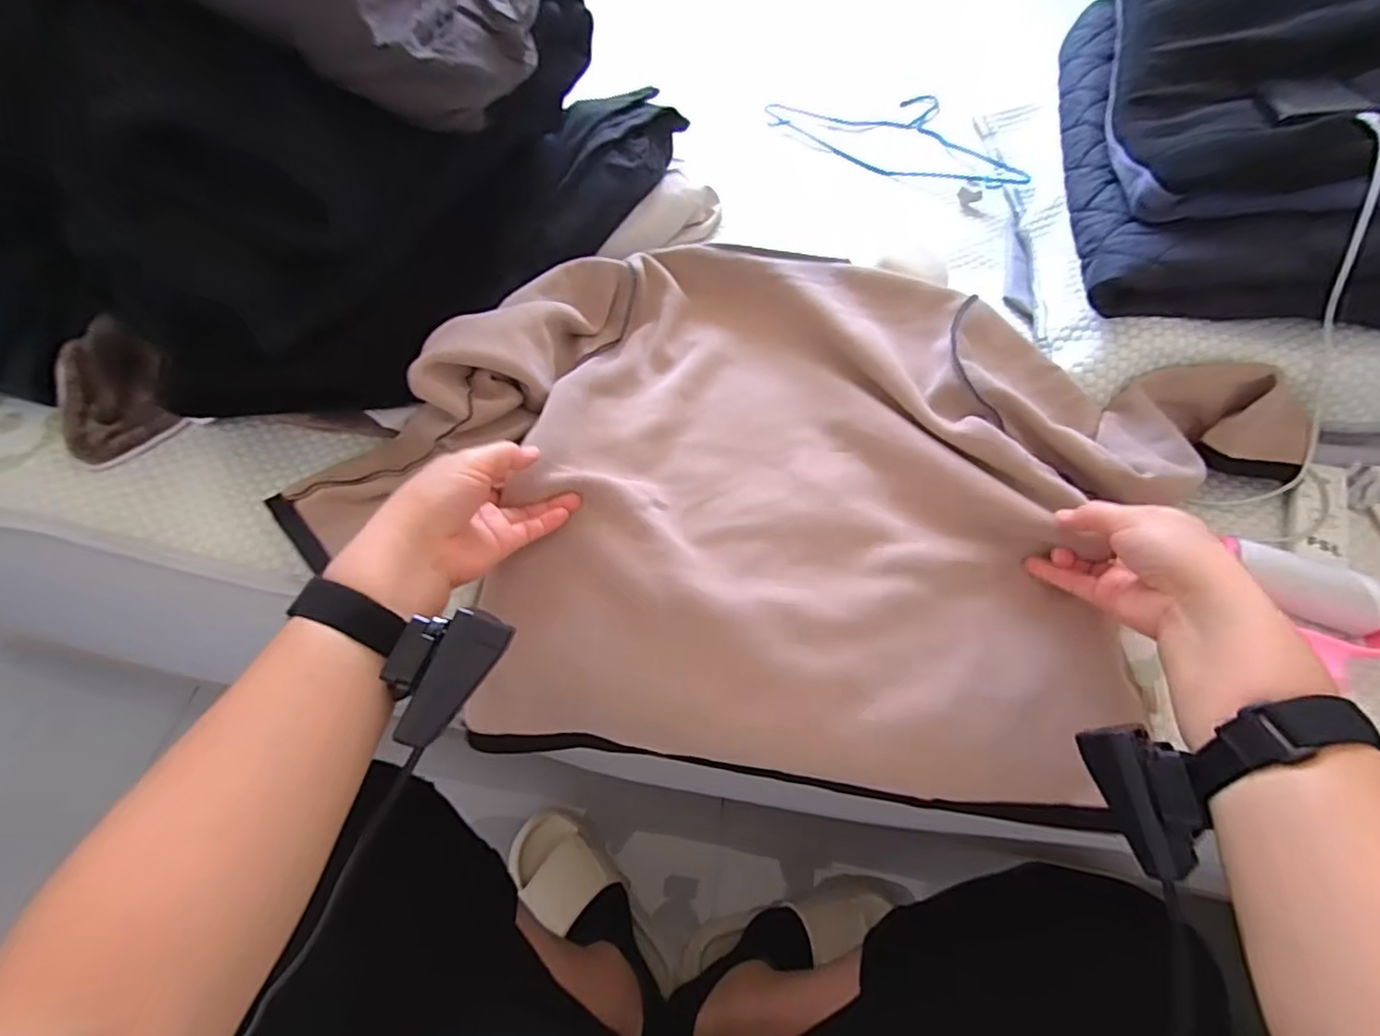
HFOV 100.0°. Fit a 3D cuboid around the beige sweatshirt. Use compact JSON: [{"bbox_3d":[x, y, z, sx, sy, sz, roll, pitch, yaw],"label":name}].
[{"bbox_3d":[0.079,-0.045,0.468,0.687,0.120,0.473,11,57,6],"label":"beige sweatshirt"}]

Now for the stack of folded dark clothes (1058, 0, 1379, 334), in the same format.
[{"bbox_3d":[0.579,-0.387,0.555,0.361,0.133,0.509,17,59,9],"label":"stack of folded dark clothes"}]

